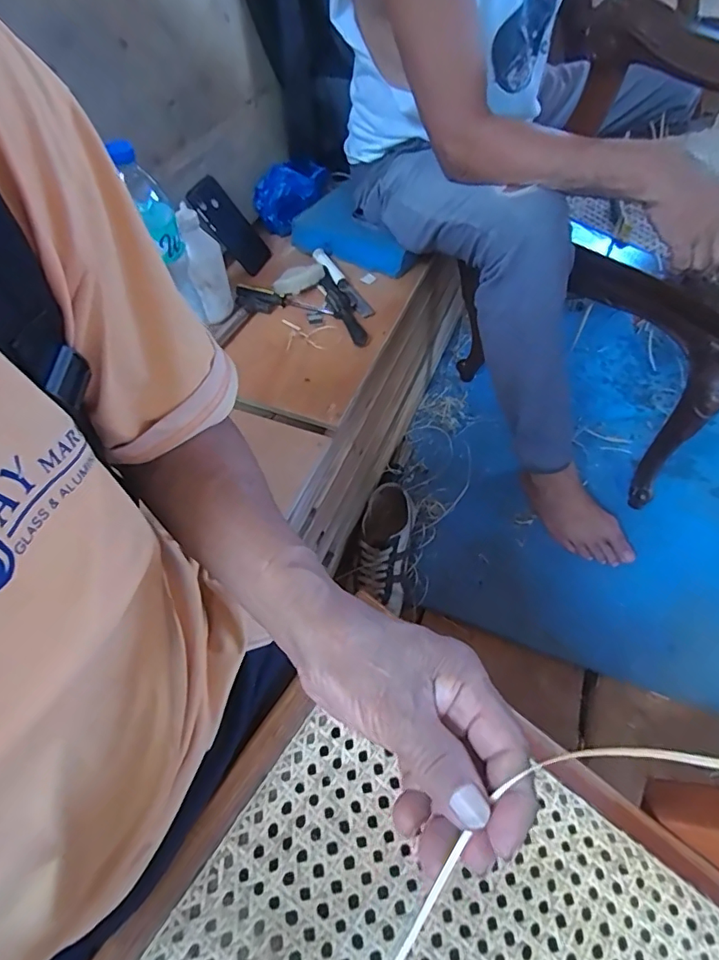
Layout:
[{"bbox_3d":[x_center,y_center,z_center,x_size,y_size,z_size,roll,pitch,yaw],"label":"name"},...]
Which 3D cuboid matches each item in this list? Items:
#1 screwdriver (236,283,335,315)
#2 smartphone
[{"bbox_3d":[-0.120,-0.282,0.816,0.156,0.029,0.037,9,53,9],"label":"screwdriver"},{"bbox_3d":[-0.212,-0.417,0.849,0.011,0.153,0.072,0,47,54],"label":"smartphone"}]

